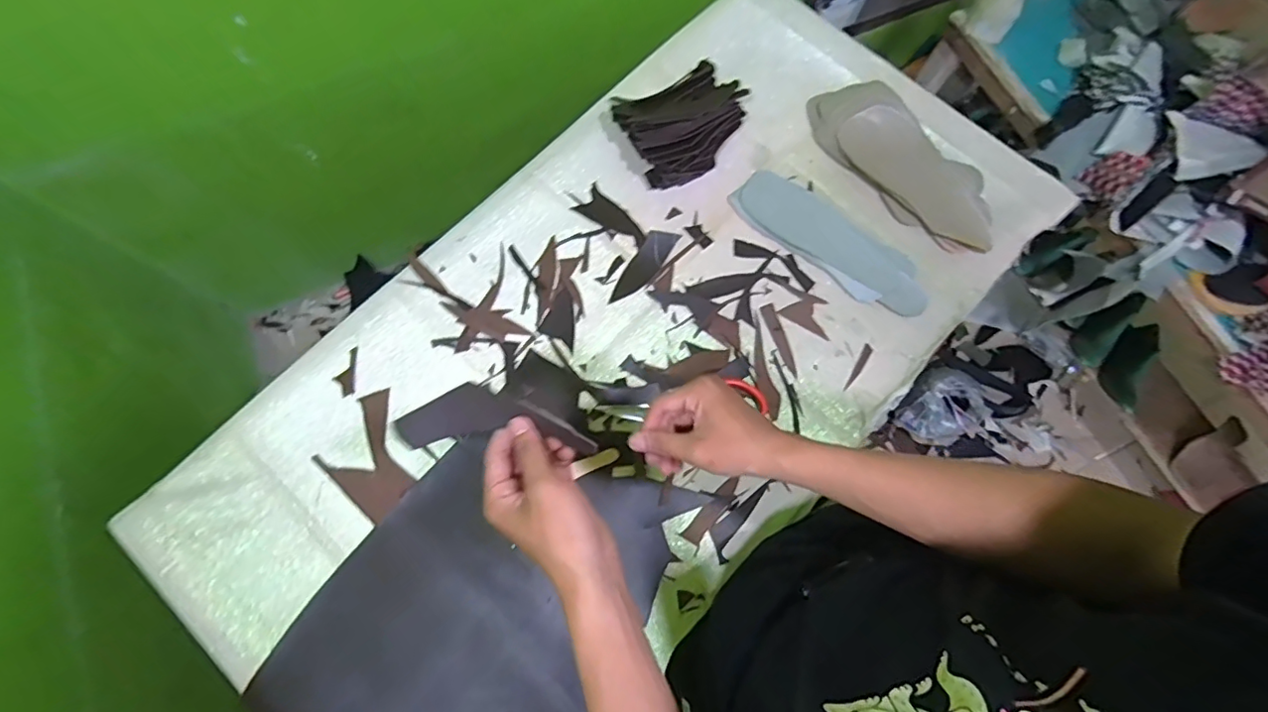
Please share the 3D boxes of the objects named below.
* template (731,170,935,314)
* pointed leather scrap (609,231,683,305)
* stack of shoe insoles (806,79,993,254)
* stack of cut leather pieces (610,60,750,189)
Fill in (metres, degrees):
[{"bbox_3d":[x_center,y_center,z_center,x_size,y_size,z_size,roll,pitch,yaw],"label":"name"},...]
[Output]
[{"bbox_3d":[0.282,-0.163,0.797,0.300,0.010,0.093,37,76,7],"label":"template"},{"bbox_3d":[0.013,-0.126,0.775,0.040,0.015,0.130,32,76,9],"label":"pointed leather scrap"},{"bbox_3d":[0.397,-0.283,0.827,0.138,0.032,0.320,-39,81,-4],"label":"stack of shoe insoles"},{"bbox_3d":[0.065,-0.340,0.789,0.170,0.081,0.175,-31,76,-9],"label":"stack of cut leather pieces"}]

